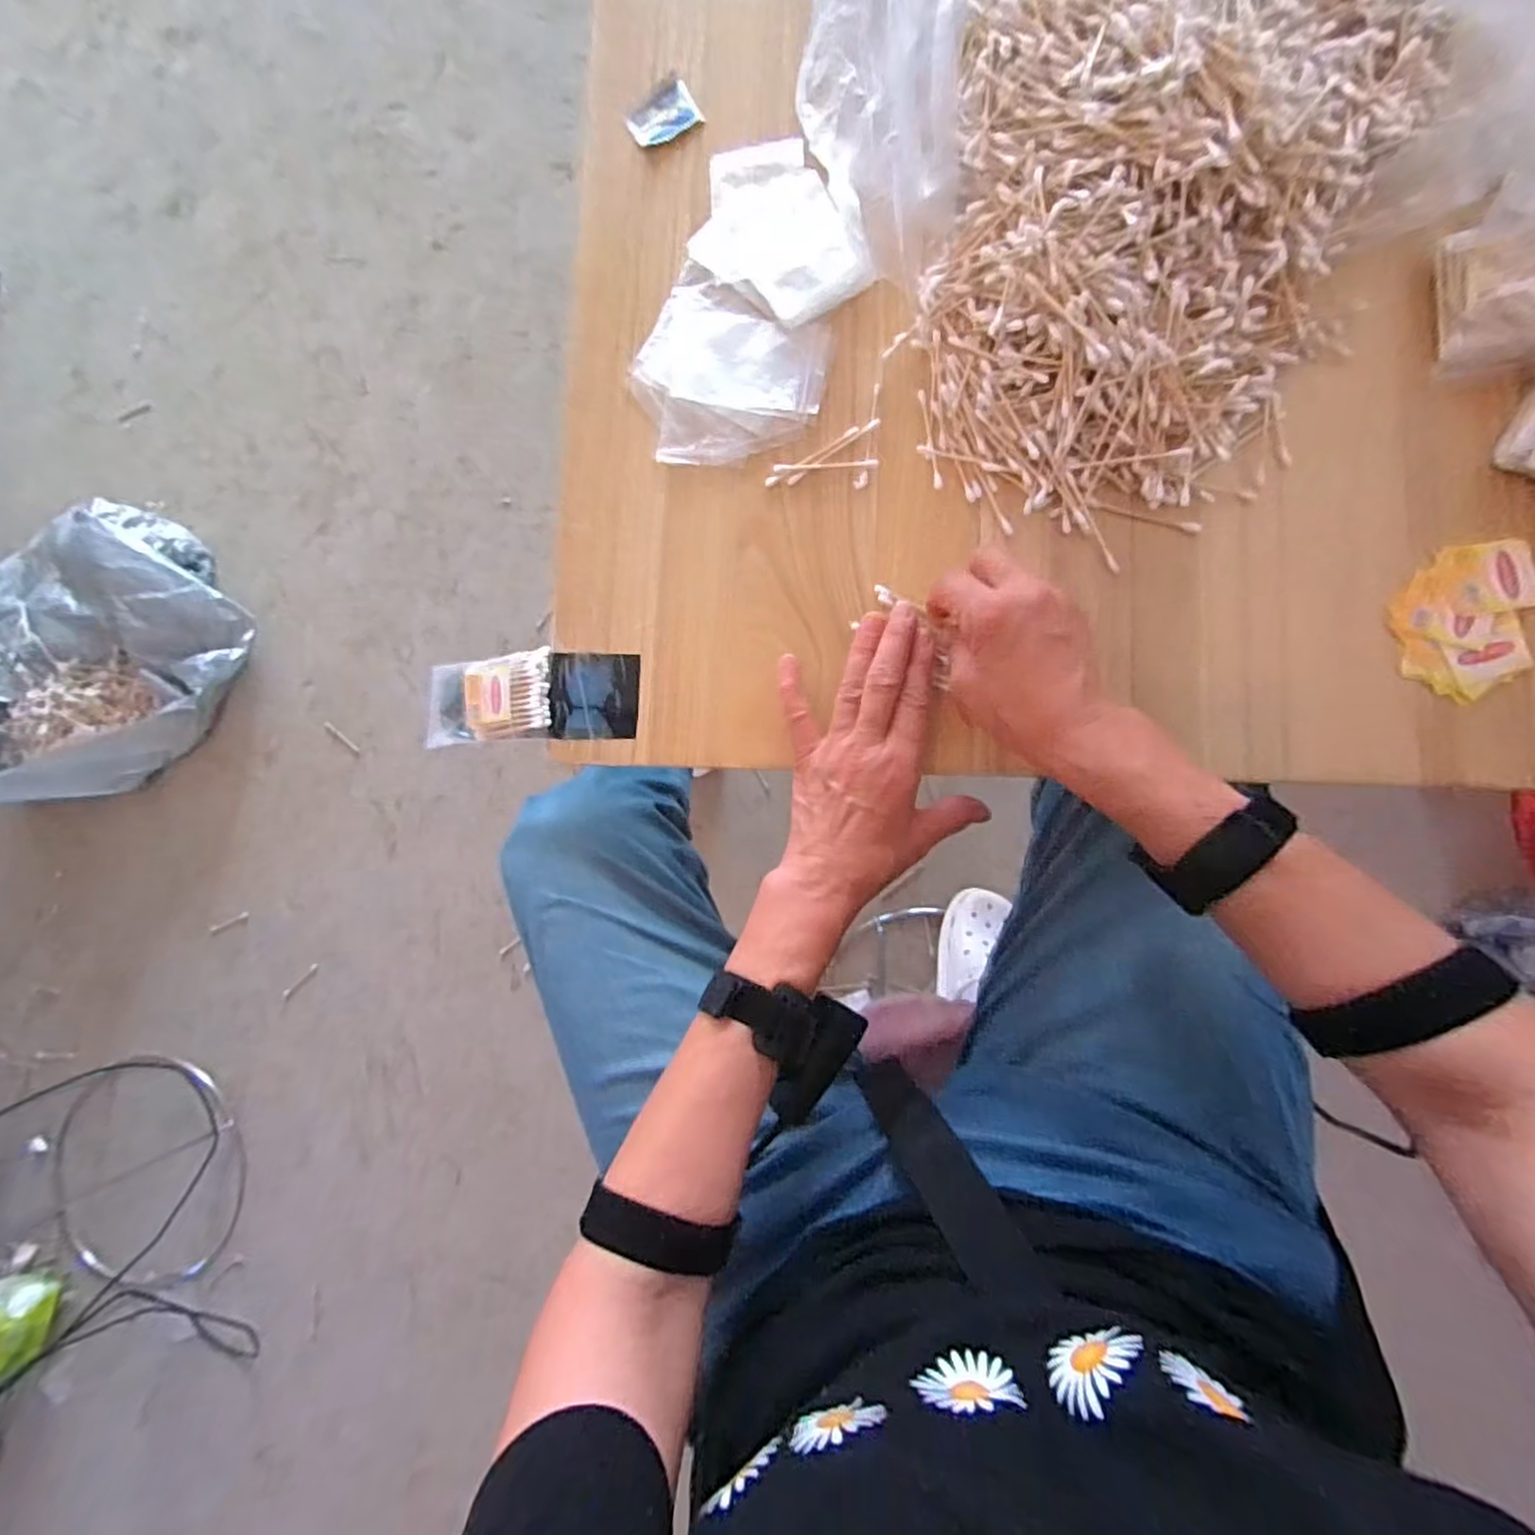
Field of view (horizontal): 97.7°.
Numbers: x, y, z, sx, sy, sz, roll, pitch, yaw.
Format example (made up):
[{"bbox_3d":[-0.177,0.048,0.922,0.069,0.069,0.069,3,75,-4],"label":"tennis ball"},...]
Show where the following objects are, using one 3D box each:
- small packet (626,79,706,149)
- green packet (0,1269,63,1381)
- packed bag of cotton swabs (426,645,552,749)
[{"bbox_3d":[-0.079,-0.489,0.501,0.052,0.009,0.046,-29,83,5],"label":"small packet"},{"bbox_3d":[-1.189,0.877,1.043,0.042,0.109,0.165,15,88,52],"label":"green packet"},{"bbox_3d":[-0.210,-0.050,0.501,0.119,0.014,0.063,-5,85,26],"label":"packed bag of cotton swabs"}]

